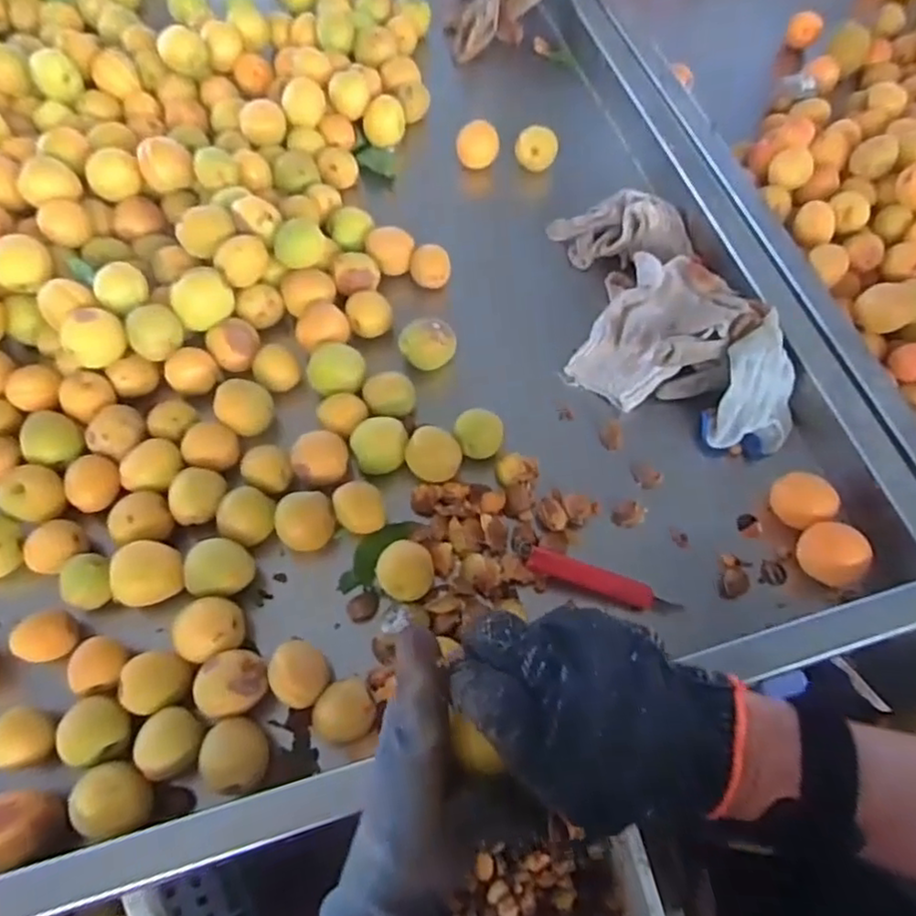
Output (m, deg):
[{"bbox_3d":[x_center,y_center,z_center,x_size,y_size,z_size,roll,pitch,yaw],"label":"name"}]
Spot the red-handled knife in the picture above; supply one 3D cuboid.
[{"bbox_3d":[0.108,0.090,0.475,0.119,0.021,0.017,16,63,6],"label":"red-handled knife"}]

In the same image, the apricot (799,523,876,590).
[{"bbox_3d":[0.275,0.070,0.483,0.039,0.033,0.048,-23,65,-14],"label":"apricot"}]

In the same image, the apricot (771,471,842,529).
[{"bbox_3d":[0.264,0.035,0.510,0.033,0.039,0.042,-21,65,-13],"label":"apricot"}]

